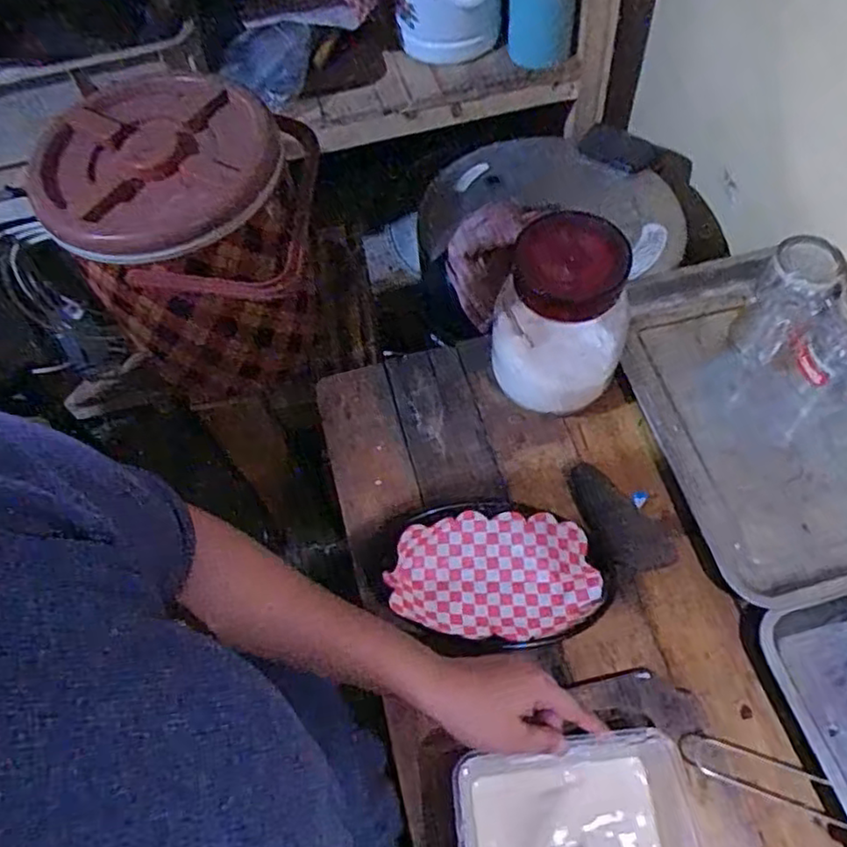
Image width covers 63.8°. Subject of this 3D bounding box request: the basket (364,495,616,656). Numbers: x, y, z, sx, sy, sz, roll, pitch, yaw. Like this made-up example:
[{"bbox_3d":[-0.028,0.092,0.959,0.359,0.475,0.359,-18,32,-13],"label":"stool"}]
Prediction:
[{"bbox_3d":[0.062,0.144,0.642,0.216,0.052,0.141,5,62,6],"label":"basket"}]

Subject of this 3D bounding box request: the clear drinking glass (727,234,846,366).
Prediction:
[{"bbox_3d":[0.374,-0.121,0.714,0.068,0.133,0.072,36,70,20],"label":"clear drinking glass"}]

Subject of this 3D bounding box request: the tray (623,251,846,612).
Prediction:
[{"bbox_3d":[0.369,-0.020,0.702,0.263,0.041,0.382,-16,62,-5],"label":"tray"}]

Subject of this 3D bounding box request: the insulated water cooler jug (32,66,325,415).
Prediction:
[{"bbox_3d":[-0.276,-0.228,0.876,0.252,0.299,0.282,-6,62,1],"label":"insulated water cooler jug"}]

